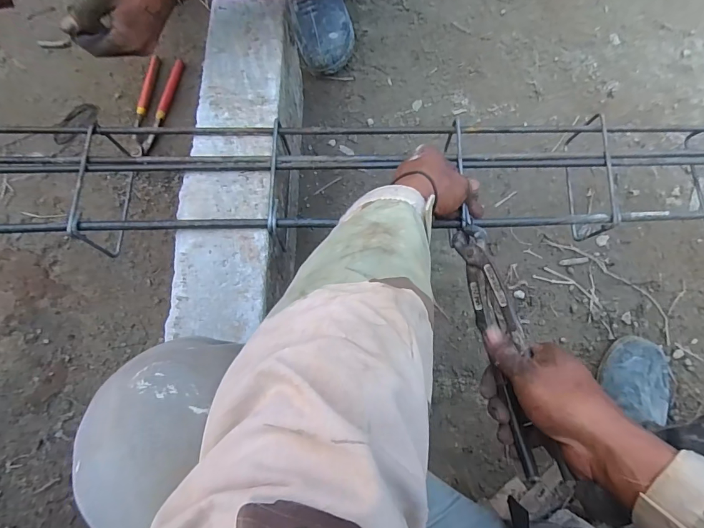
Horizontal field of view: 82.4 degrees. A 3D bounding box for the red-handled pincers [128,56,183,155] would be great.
[{"bbox_3d":[-0.356,-0.282,0.708,0.063,0.021,0.201,11,78,2],"label":"red-handled pincers"}]

